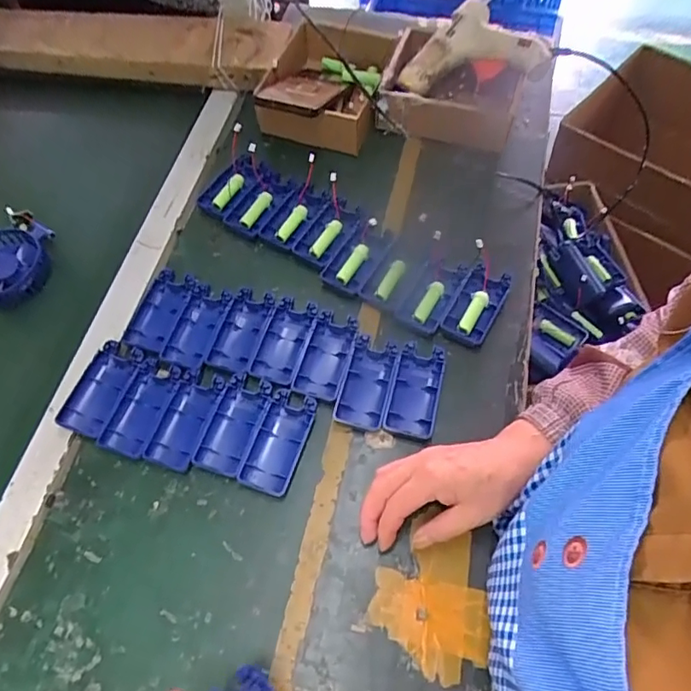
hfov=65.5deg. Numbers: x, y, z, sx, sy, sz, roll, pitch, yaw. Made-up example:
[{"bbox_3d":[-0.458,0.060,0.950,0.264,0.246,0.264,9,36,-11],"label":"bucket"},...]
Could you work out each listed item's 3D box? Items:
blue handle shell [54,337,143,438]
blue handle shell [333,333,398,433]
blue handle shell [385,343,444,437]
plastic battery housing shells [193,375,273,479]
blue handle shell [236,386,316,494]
[{"bbox_3d":[-0.237,0.040,0.520,0.050,0.014,0.093,14,63,11],"label":"blue handle shell"},{"bbox_3d":[0.021,0.035,0.516,0.045,0.016,0.091,11,62,10],"label":"blue handle shell"},{"bbox_3d":[0.068,0.042,0.513,0.044,0.015,0.092,12,62,10],"label":"blue handle shell"},{"bbox_3d":[-0.102,0.073,0.502,0.046,0.019,0.093,18,64,13],"label":"plastic battery housing shells"},{"bbox_3d":[-0.060,0.089,0.493,0.045,0.019,0.093,14,63,11],"label":"blue handle shell"}]

